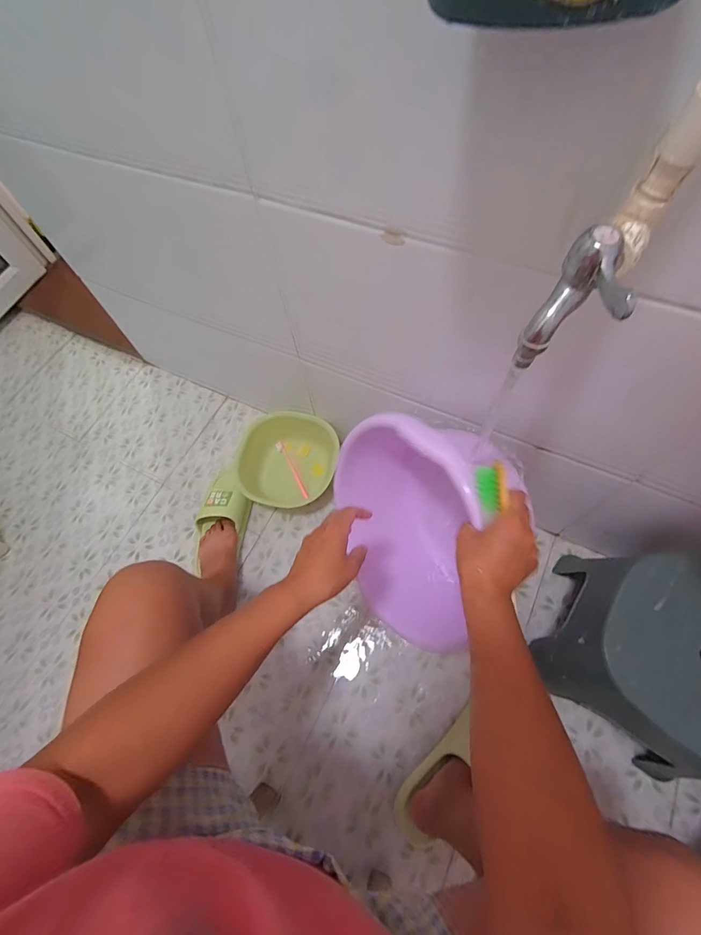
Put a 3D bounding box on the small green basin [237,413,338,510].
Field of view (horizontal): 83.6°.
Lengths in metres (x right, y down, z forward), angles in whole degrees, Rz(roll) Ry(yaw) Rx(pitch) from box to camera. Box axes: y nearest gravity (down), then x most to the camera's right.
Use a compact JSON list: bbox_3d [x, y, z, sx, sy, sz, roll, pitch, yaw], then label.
[{"bbox_3d":[-0.140,-0.015,0.949,0.223,0.086,0.223,9,66,8],"label":"small green basin"}]

